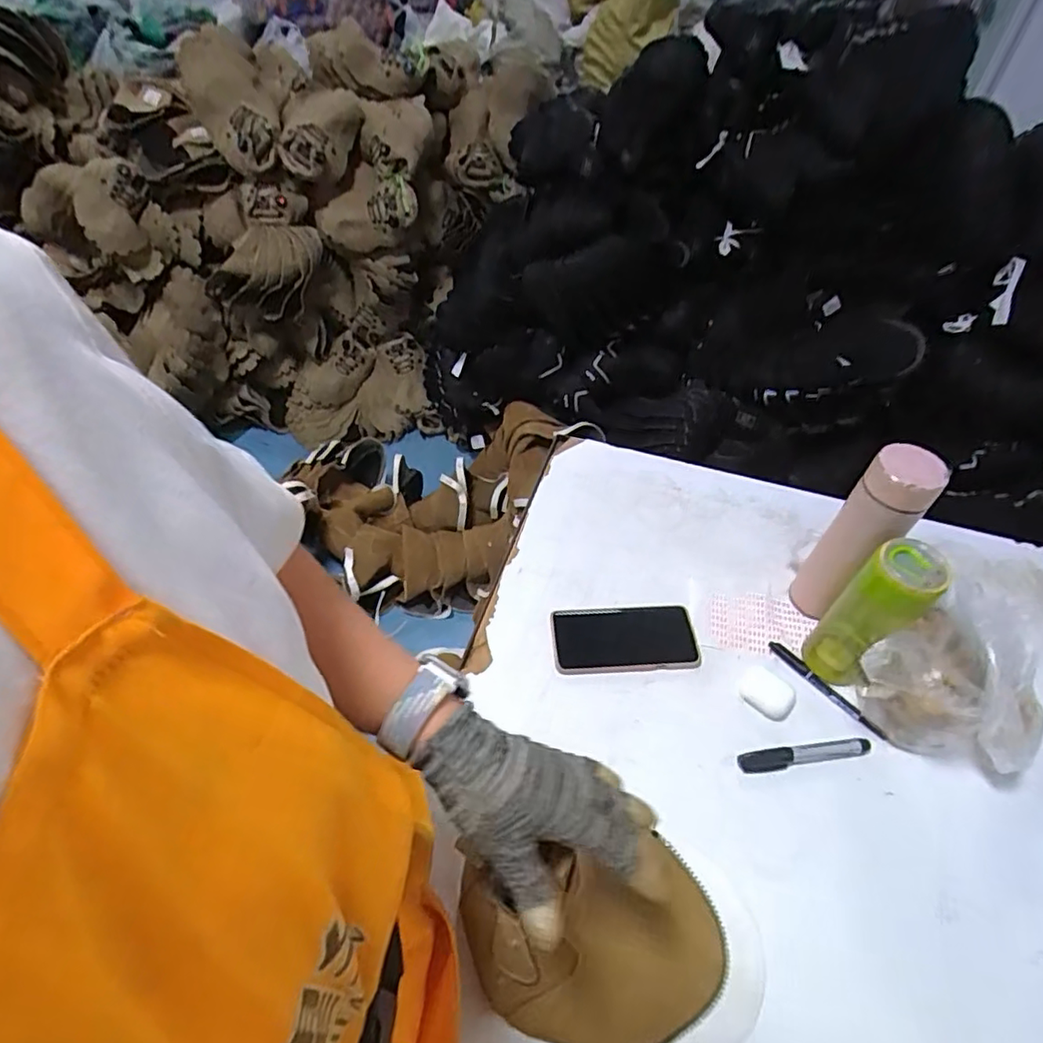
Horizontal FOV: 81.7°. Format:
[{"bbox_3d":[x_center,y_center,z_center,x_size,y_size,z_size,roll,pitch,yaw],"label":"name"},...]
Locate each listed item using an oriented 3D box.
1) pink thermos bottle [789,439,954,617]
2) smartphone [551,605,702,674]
[{"bbox_3d":[0.365,0.025,0.659,0.051,0.237,0.062,-36,60,-28],"label":"pink thermos bottle"},{"bbox_3d":[0.118,0.134,0.689,0.162,0.009,0.082,-1,50,-4],"label":"smartphone"}]

